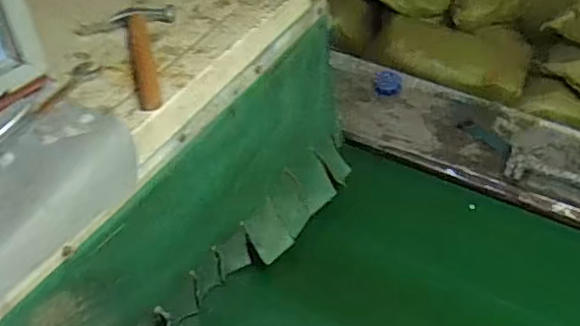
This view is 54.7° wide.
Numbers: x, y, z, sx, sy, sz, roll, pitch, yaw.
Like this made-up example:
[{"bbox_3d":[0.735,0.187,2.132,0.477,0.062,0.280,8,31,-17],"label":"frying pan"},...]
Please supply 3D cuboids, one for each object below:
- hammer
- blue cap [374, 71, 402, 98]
[{"bbox_3d":[-0.201,-0.155,0.789,0.088,0.028,0.223,-10,45,-7],"label":"hammer"},{"bbox_3d":[0.226,-0.182,1.287,0.060,0.021,0.073,4,45,7],"label":"blue cap"}]

